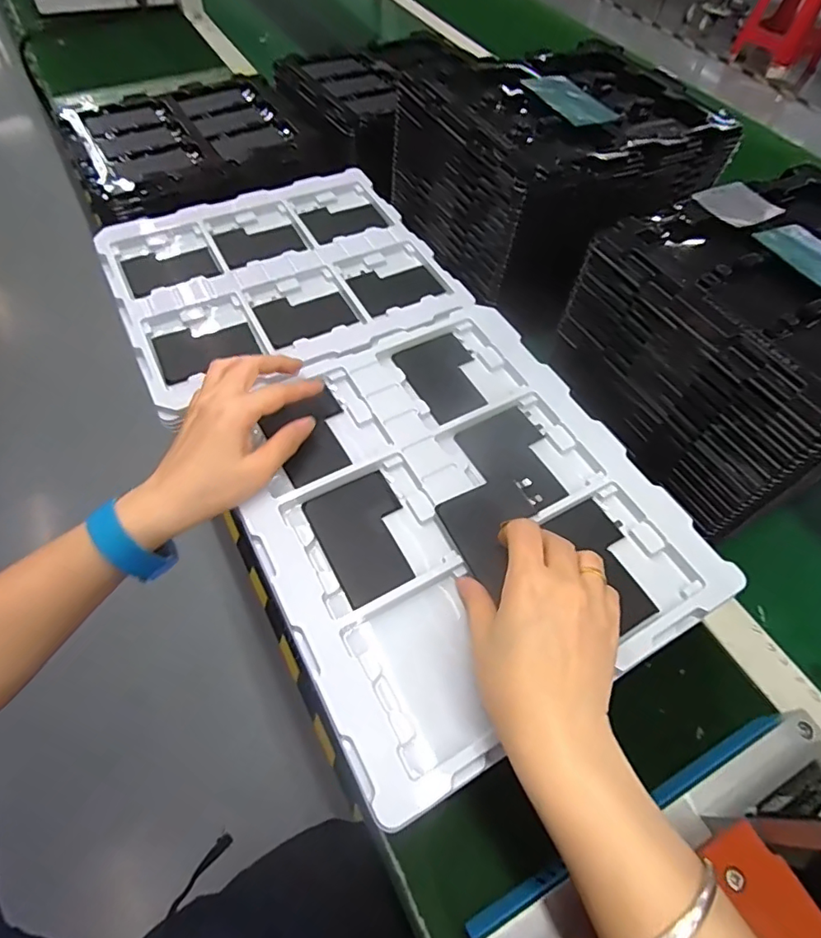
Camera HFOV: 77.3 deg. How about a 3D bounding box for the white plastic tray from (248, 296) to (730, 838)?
[{"bbox_3d":[0.028,0.020,0.377,0.274,0.018,0.312,-25,63,-18],"label":"white plastic tray"}]

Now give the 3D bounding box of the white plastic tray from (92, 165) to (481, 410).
[{"bbox_3d":[-0.130,-0.201,0.533,0.312,0.031,0.291,-24,63,-18],"label":"white plastic tray"}]

